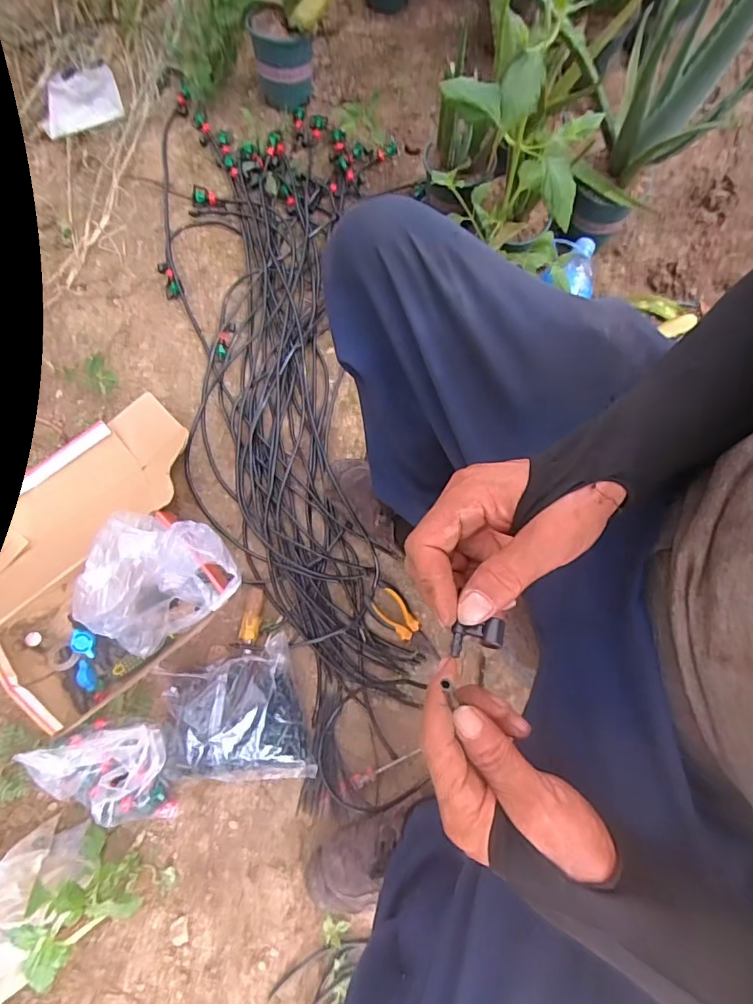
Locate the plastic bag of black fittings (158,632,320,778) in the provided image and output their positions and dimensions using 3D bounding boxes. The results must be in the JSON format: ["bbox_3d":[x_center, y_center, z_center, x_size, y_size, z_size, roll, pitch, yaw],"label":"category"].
[{"bbox_3d":[-0.199,0.309,0.695,0.192,0.059,0.190,-15,76,-2],"label":"plastic bag of black fittings"}]

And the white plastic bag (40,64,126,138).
[{"bbox_3d":[-0.598,-0.809,0.999,0.159,0.024,0.122,-17,77,-3],"label":"white plastic bag"}]

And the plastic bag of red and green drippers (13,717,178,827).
[{"bbox_3d":[-0.362,0.368,0.659,0.150,0.115,0.132,-1,76,1],"label":"plastic bag of red and green drippers"}]

